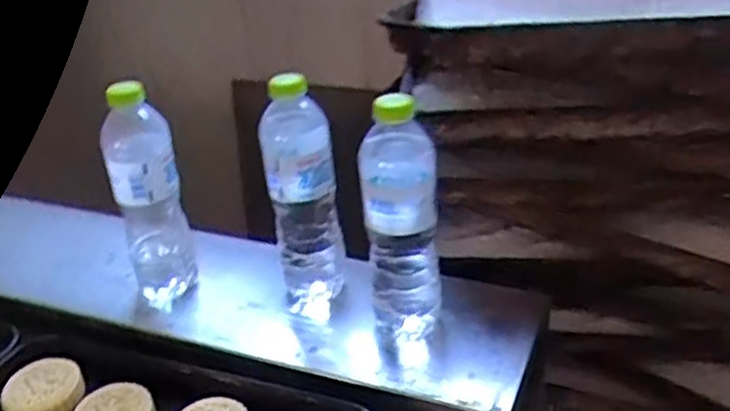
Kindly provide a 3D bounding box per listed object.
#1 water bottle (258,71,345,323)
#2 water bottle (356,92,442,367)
[{"bbox_3d":[-0.059,-0.006,0.706,0.065,0.232,0.069,-11,32,-6],"label":"water bottle"},{"bbox_3d":[0.032,0.029,0.635,0.065,0.233,0.056,-3,32,7],"label":"water bottle"}]

